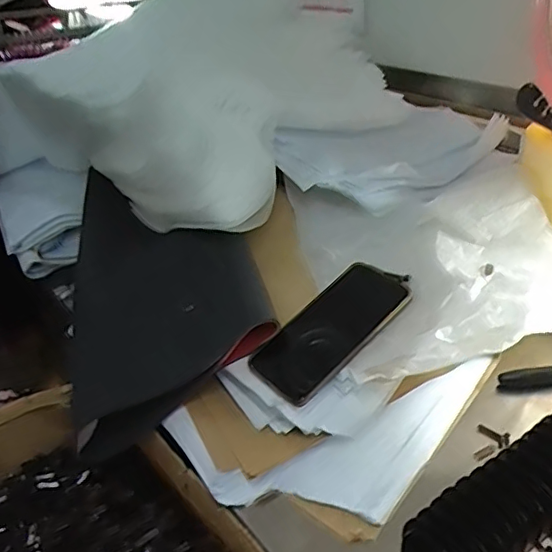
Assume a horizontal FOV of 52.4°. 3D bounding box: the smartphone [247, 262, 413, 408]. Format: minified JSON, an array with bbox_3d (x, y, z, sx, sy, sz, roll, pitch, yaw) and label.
[{"bbox_3d":[0.052,0.050,0.541,0.161,0.011,0.078,-42,44,-18],"label":"smartphone"}]

